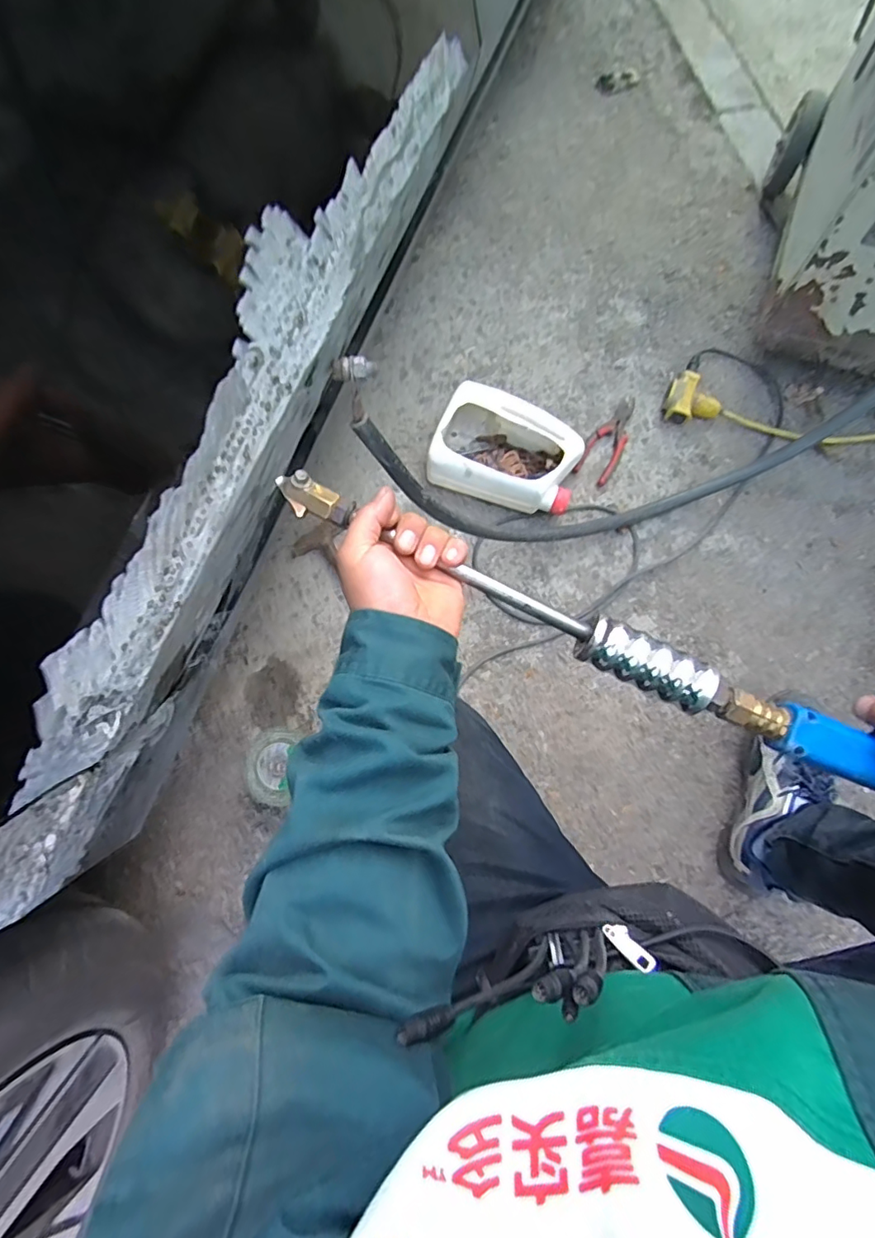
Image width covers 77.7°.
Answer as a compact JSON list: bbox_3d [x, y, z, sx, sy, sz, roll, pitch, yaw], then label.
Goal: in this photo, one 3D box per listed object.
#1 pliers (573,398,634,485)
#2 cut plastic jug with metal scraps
[{"bbox_3d":[0.292,-0.306,0.919,0.060,0.010,0.170,26,77,8],"label":"pliers"},{"bbox_3d":[0.113,-0.269,0.881,0.224,0.096,0.167,21,77,7],"label":"cut plastic jug with metal scraps"}]

